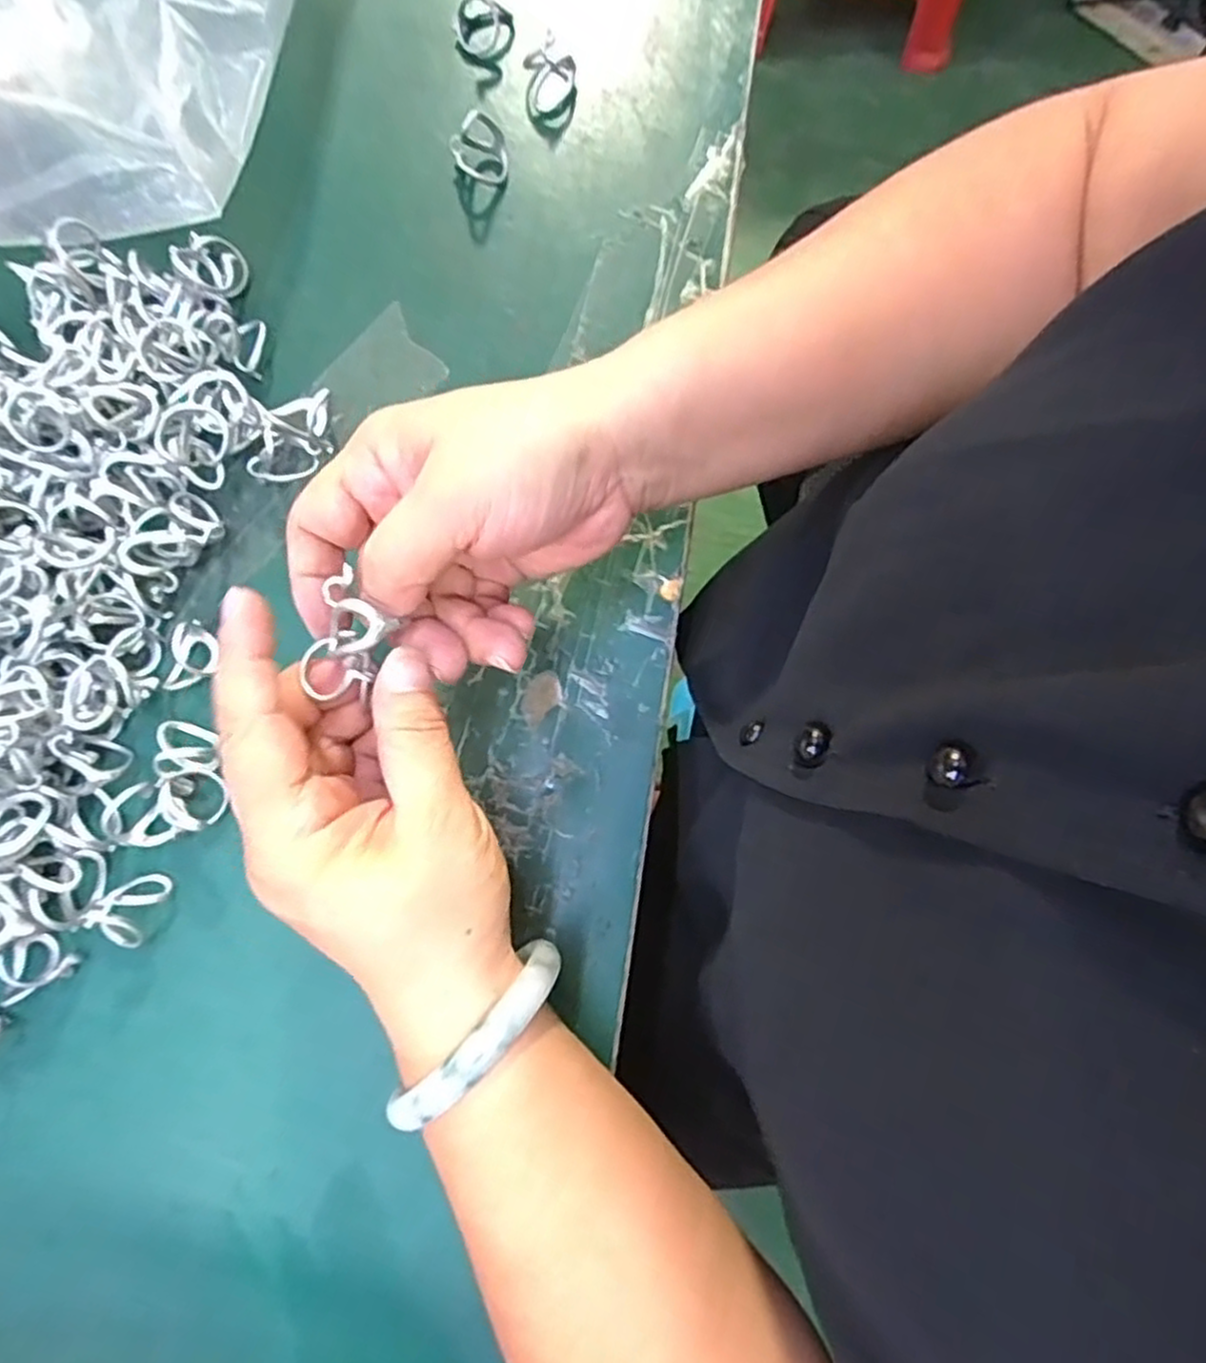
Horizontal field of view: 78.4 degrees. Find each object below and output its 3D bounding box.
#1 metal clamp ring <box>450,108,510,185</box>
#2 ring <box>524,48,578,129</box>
[{"bbox_3d":[-0.054,-0.237,0.329,0.024,0.023,0.023,0,80,0],"label":"metal clamp ring"},{"bbox_3d":[-0.024,-0.277,0.342,0.023,0.009,0.037,-4,80,0],"label":"ring"}]

